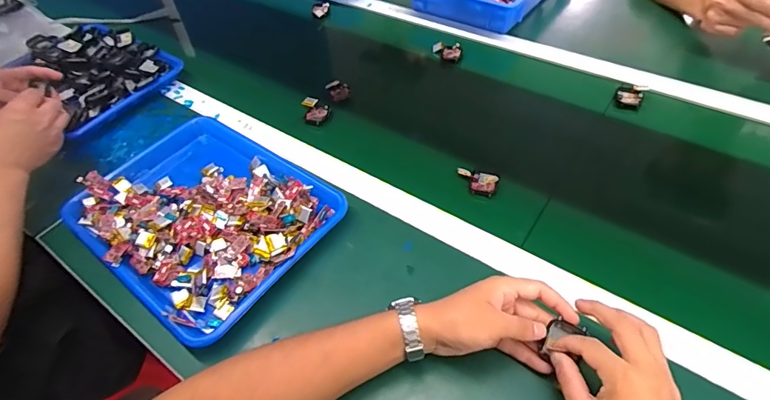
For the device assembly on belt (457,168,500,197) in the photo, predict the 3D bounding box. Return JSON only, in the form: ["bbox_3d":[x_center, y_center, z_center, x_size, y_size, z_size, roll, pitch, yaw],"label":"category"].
[{"bbox_3d":[0.127,-0.027,0.599,0.059,0.017,0.041,22,53,24],"label":"device assembly on belt"}]

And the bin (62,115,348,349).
[{"bbox_3d":[-0.239,0.013,0.576,0.329,0.048,0.257,27,55,28],"label":"bin"}]

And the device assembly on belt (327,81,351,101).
[{"bbox_3d":[-0.081,-0.192,0.755,0.036,0.020,0.040,-22,49,-14],"label":"device assembly on belt"}]

